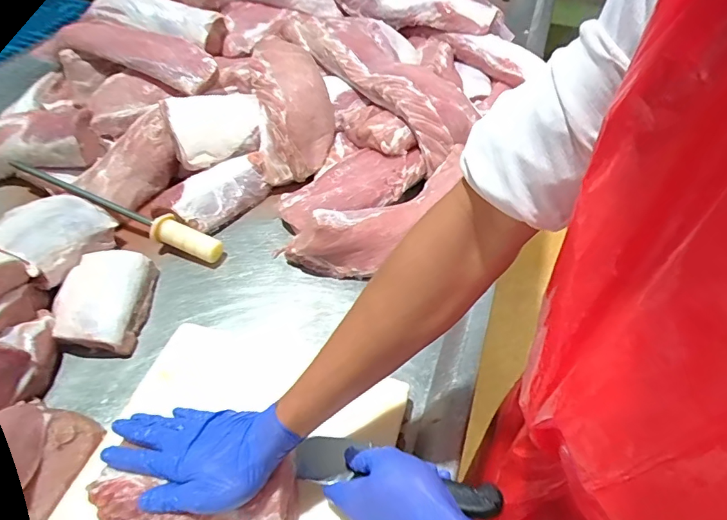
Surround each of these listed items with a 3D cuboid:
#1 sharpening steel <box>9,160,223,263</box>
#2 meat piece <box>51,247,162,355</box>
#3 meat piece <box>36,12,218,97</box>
[{"bbox_3d":[-0.406,-0.080,0.737,0.405,0.045,0.048,19,52,14],"label":"sharpening steel"},{"bbox_3d":[-0.356,0.056,0.629,0.117,0.049,0.142,1,50,-1],"label":"meat piece"},{"bbox_3d":[-0.466,-0.411,0.894,0.420,0.075,0.109,20,53,15],"label":"meat piece"}]

